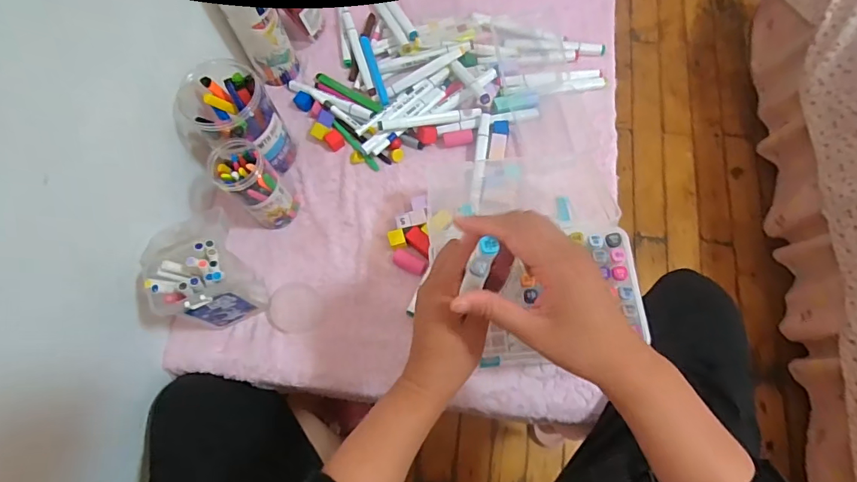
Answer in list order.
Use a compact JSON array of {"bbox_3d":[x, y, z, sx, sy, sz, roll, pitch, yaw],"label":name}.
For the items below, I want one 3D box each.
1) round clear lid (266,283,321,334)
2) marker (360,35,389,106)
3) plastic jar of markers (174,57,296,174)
[{"bbox_3d":[-0.168,0.083,0.574,0.065,0.013,0.063,1,70,-2],"label":"round clear lid"},{"bbox_3d":[-0.078,-0.251,0.672,0.012,0.007,0.127,-18,69,-3],"label":"marker"},{"bbox_3d":[-0.248,-0.151,0.599,0.113,0.126,0.097,-1,70,4],"label":"plastic jar of markers"}]

